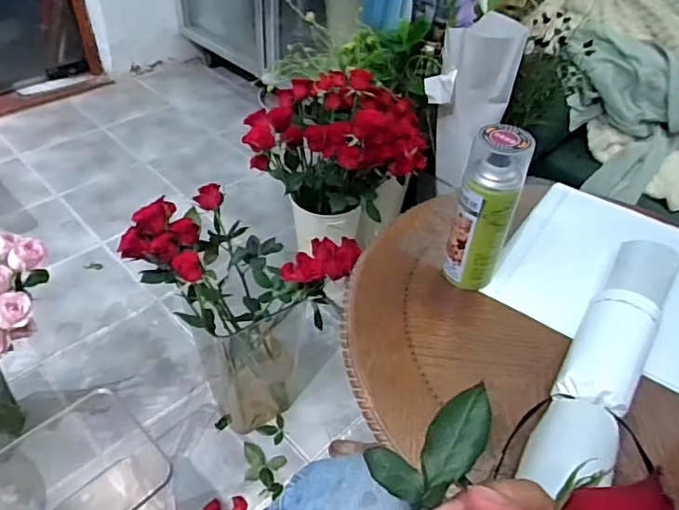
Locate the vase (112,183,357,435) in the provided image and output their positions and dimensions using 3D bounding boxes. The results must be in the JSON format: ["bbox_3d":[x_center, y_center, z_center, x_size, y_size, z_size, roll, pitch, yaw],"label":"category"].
[{"bbox_3d":[-0.189,0.129,1.059,0.369,0.505,0.237,-5,44,-11],"label":"vase"}]

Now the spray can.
[{"bbox_3d":[0.170,-0.050,0.621,0.064,0.198,0.061,3,43,-2],"label":"spray can"}]

